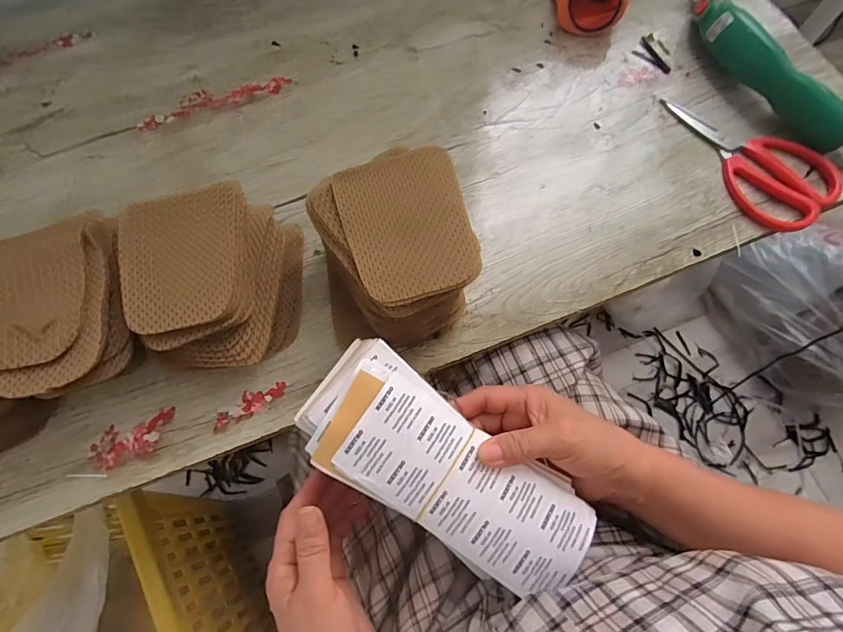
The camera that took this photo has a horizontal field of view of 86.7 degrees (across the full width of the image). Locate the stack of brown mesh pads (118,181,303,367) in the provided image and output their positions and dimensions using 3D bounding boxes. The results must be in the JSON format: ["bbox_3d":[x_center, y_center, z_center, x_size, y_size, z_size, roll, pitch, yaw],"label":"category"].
[{"bbox_3d":[-0.176,-0.031,0.381,0.126,0.081,0.150,-2,71,1],"label":"stack of brown mesh pads"}]

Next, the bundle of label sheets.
[{"bbox_3d":[0.018,0.108,0.312,0.211,0.028,0.087,37,75,0],"label":"bundle of label sheets"}]

